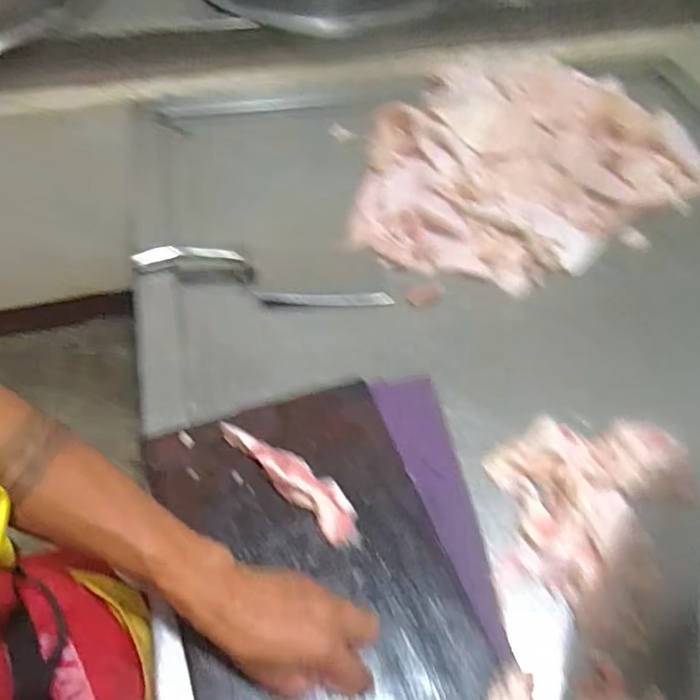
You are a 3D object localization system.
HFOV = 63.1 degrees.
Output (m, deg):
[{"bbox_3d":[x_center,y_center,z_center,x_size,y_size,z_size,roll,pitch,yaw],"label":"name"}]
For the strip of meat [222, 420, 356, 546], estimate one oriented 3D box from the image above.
[{"bbox_3d":[-0.058,0.127,0.575,0.176,0.010,0.041,38,70,18],"label":"strip of meat"}]

